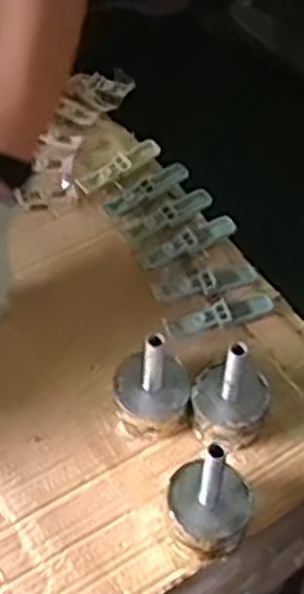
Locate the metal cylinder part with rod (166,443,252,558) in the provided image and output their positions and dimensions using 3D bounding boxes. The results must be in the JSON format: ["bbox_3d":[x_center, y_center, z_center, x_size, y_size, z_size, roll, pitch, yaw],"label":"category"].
[{"bbox_3d":[0.043,0.143,0.579,0.061,0.100,0.058,2,54,-3],"label":"metal cylinder part with rod"}]

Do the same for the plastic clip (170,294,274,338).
[{"bbox_3d":[0.067,0.014,0.748,0.101,0.012,0.023,-16,57,-16],"label":"plastic clip"}]

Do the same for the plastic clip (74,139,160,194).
[{"bbox_3d":[-0.035,-0.145,0.869,0.114,0.009,0.025,-35,64,-26],"label":"plastic clip"}]

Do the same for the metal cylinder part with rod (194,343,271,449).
[{"bbox_3d":[0.065,0.074,0.644,0.057,0.108,0.061,17,55,8],"label":"metal cylinder part with rod"}]

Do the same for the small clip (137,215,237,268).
[{"bbox_3d":[0.036,-0.056,0.800,0.105,0.010,0.026,-25,60,-21],"label":"small clip"}]

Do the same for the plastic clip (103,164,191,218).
[{"bbox_3d":[-0.005,-0.113,0.843,0.101,0.012,0.024,-34,64,-25],"label":"plastic clip"}]

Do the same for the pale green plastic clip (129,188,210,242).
[{"bbox_3d":[0.018,-0.087,0.820,0.093,0.012,0.023,-25,60,-21],"label":"pale green plastic clip"}]

